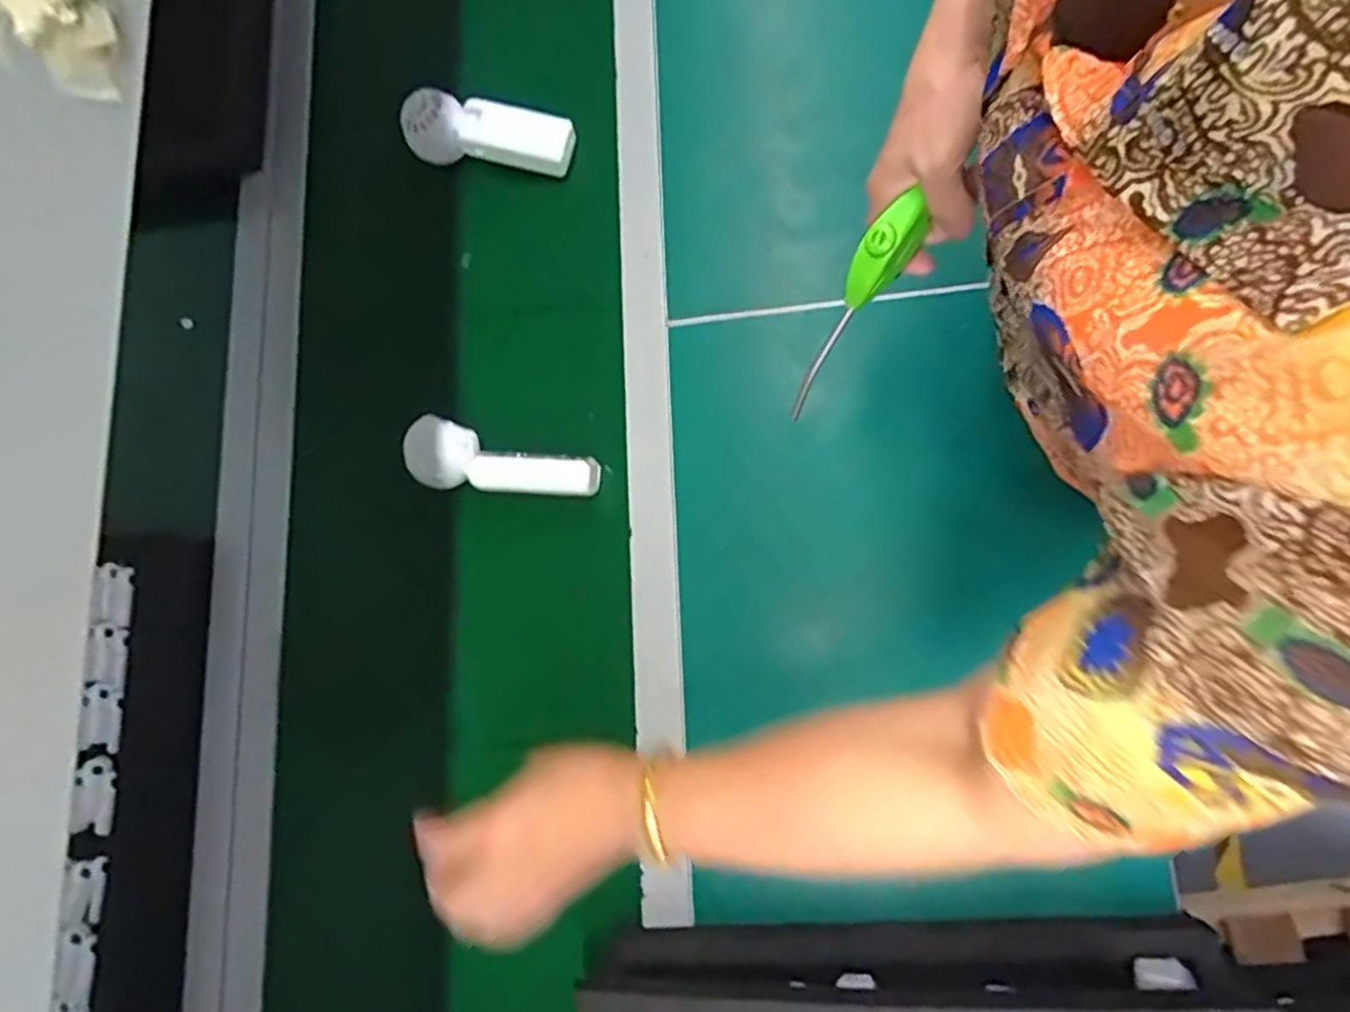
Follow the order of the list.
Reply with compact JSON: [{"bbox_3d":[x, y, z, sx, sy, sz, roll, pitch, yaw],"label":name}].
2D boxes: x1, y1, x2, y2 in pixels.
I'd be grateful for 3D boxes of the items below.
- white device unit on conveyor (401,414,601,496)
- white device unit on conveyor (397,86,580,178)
[{"bbox_3d":[-0.153,-0.033,0.594,0.175,0.046,0.056,13,80,4],"label":"white device unit on conveyor"},{"bbox_3d":[-0.179,-0.360,0.655,0.166,0.044,0.049,15,80,4],"label":"white device unit on conveyor"}]

